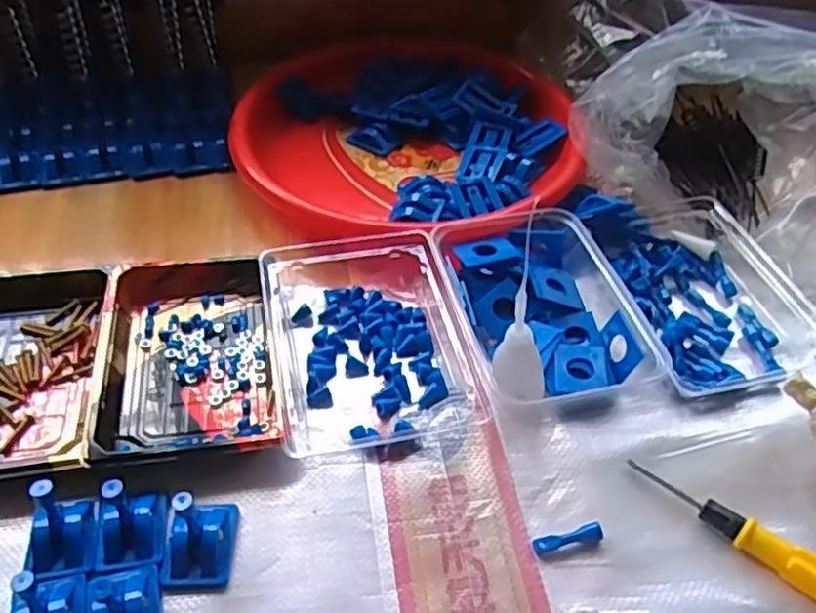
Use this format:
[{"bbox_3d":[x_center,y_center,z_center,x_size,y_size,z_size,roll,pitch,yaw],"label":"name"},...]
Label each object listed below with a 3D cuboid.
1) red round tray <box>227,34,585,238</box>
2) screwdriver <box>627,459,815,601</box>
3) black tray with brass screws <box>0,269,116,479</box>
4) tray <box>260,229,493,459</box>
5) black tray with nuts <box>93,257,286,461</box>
[{"bbox_3d":[-0.010,-0.165,0.627,0.290,0.036,0.336,-15,48,-16],"label":"red round tray"},{"bbox_3d":[0.182,0.122,0.365,0.140,0.019,0.014,32,53,26],"label":"screwdriver"},{"bbox_3d":[-0.242,0.036,0.431,0.109,0.022,0.167,-7,46,-9],"label":"black tray with brass screws"},{"bbox_3d":[-0.028,0.013,0.459,0.122,0.031,0.164,-9,47,-11],"label":"tray"},{"bbox_3d":[-0.140,0.025,0.447,0.099,0.023,0.171,-8,46,-10],"label":"black tray with nuts"}]

